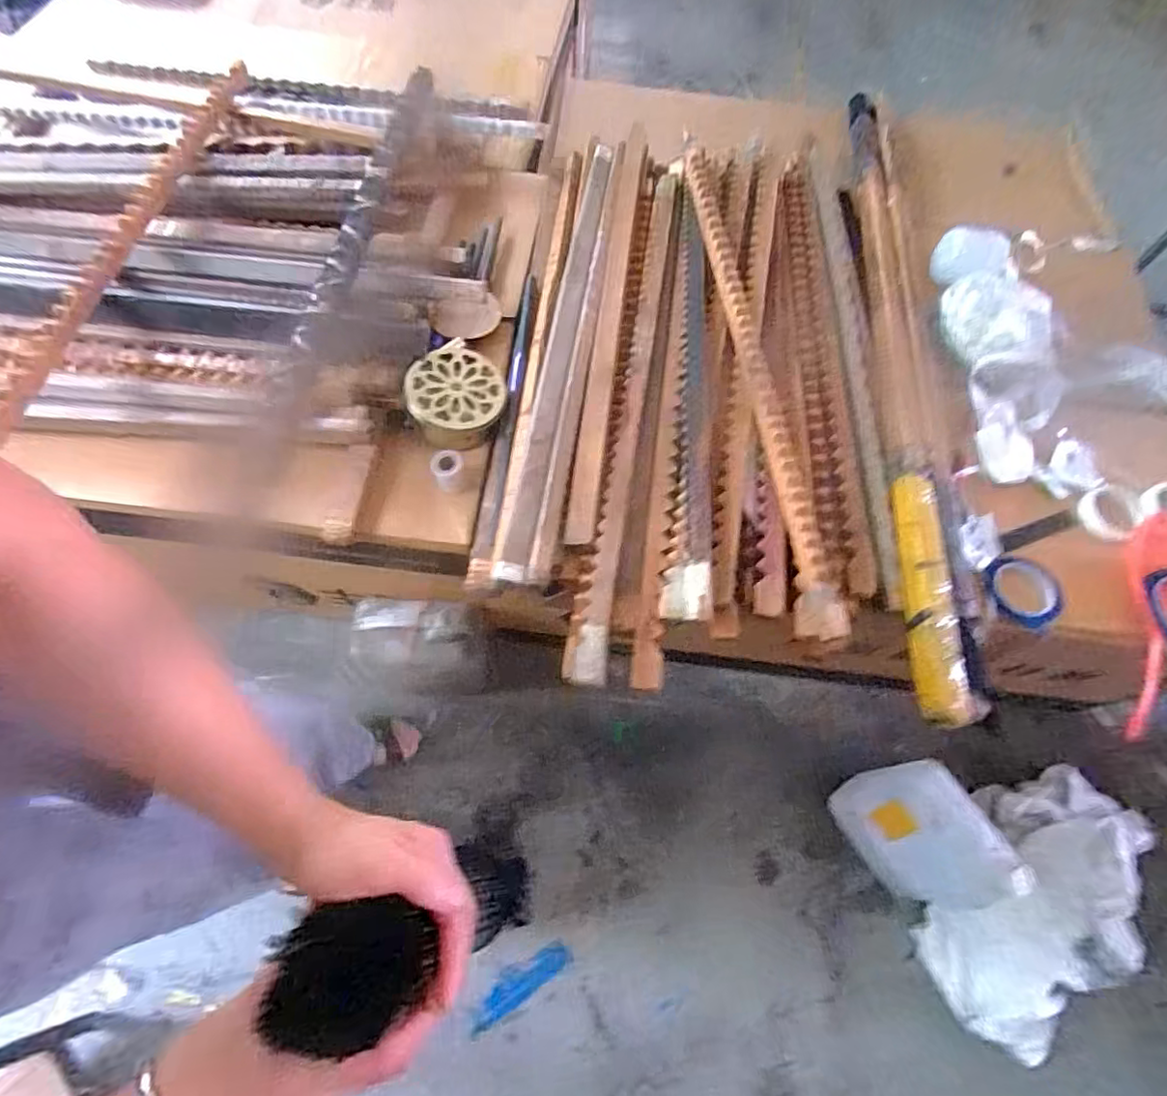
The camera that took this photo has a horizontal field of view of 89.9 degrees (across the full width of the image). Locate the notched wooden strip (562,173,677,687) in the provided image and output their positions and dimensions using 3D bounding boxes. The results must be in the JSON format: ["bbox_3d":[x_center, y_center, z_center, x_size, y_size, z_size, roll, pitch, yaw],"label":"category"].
[{"bbox_3d":[0.074,-0.256,0.889,0.056,0.024,0.947,9,64,1],"label":"notched wooden strip"}]

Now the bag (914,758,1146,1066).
[{"bbox_3d":[0.779,0.594,0.997,0.250,0.145,0.465,33,67,12],"label":"bag"}]

